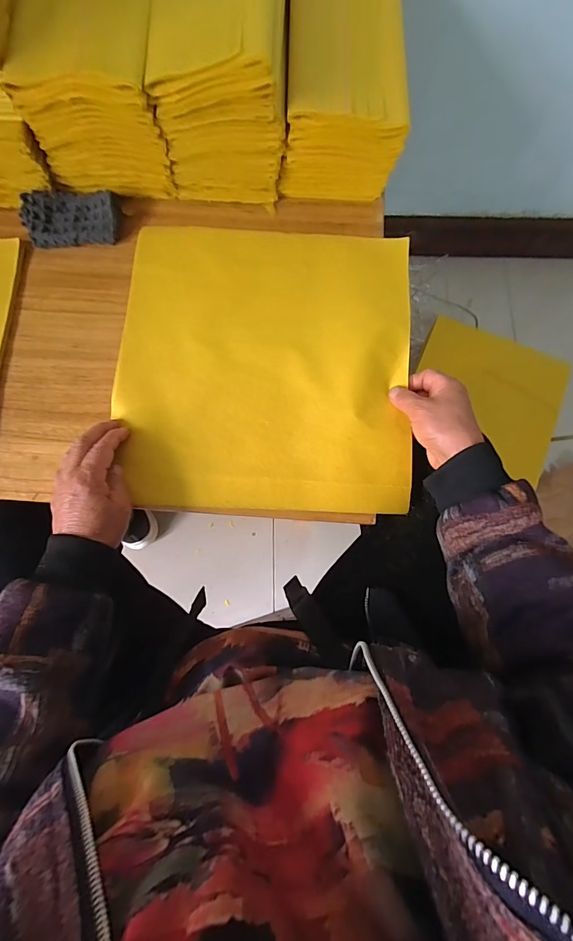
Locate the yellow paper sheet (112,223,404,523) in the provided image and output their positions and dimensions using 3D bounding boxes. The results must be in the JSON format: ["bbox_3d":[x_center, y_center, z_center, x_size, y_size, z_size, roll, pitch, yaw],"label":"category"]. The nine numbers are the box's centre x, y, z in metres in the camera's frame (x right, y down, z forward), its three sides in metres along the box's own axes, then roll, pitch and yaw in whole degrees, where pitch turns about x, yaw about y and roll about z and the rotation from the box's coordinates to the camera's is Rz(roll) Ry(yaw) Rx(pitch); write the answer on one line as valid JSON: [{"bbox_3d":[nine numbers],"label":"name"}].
[{"bbox_3d":[-0.024,-0.120,0.423,0.311,0.021,0.319,3,78,-1],"label":"yellow paper sheet"}]

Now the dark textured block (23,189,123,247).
[{"bbox_3d":[-0.251,-0.295,0.452,0.102,0.026,0.057,-3,78,-2],"label":"dark textured block"}]

